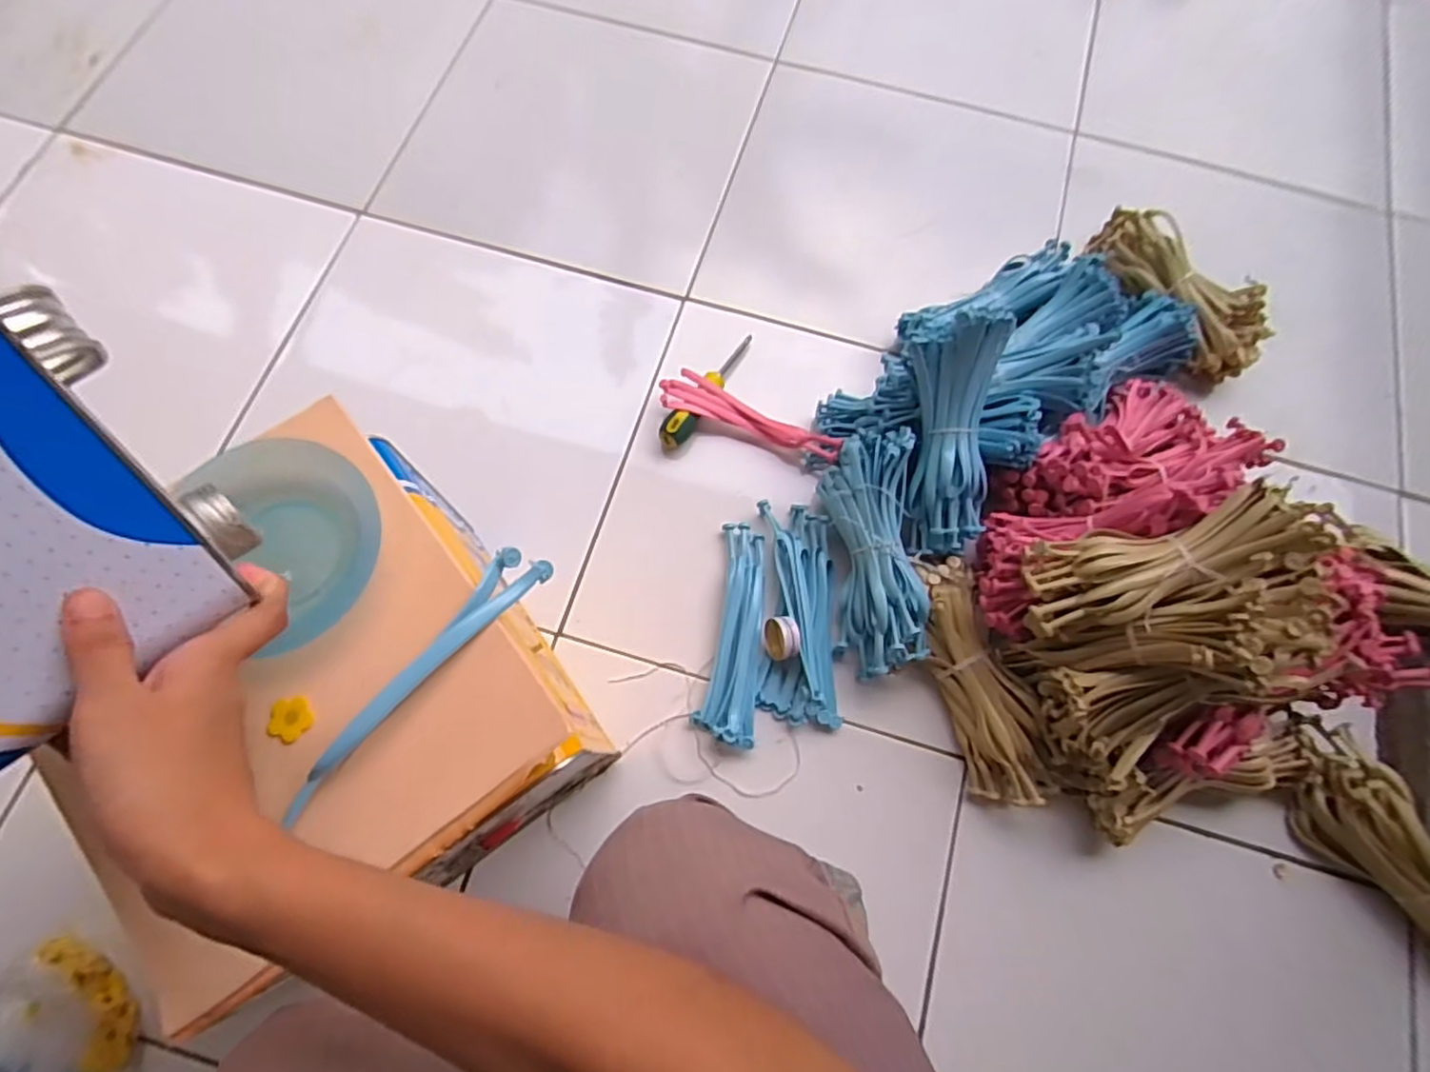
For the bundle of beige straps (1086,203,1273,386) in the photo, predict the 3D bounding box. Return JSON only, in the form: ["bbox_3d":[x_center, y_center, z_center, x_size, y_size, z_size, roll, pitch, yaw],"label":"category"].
[{"bbox_3d":[0.518,-0.281,0.756,0.087,0.055,0.231,-23,74,-9],"label":"bundle of beige straps"}]

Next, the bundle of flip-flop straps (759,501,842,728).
[{"bbox_3d":[0.079,0.070,0.651,0.072,0.028,0.212,0,72,-1],"label":"bundle of flip-flop straps"}]

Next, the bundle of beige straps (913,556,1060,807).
[{"bbox_3d":[0.243,0.128,0.631,0.068,0.058,0.227,-14,72,-6],"label":"bundle of beige straps"}]

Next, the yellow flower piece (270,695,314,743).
[{"bbox_3d":[-0.243,0.103,0.388,0.020,0.008,0.024,27,73,7],"label":"yellow flower piece"}]

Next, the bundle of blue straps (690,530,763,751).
[{"bbox_3d":[0.020,0.091,0.652,0.052,0.026,0.208,6,71,1],"label":"bundle of blue straps"}]

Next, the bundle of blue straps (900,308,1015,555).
[{"bbox_3d":[0.217,-0.092,0.633,0.080,0.051,0.218,1,102,-1],"label":"bundle of blue straps"}]

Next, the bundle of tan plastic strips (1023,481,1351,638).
[{"bbox_3d":[0.352,0.020,0.535,0.207,0.038,0.078,-18,71,16],"label":"bundle of tan plastic strips"}]

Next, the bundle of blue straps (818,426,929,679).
[{"bbox_3d":[0.150,0.013,0.641,0.073,0.094,0.220,-4,72,-3],"label":"bundle of blue straps"}]

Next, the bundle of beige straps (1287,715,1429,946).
[{"bbox_3d":[0.590,0.272,0.583,0.080,0.054,0.240,-38,77,-13],"label":"bundle of beige straps"}]

